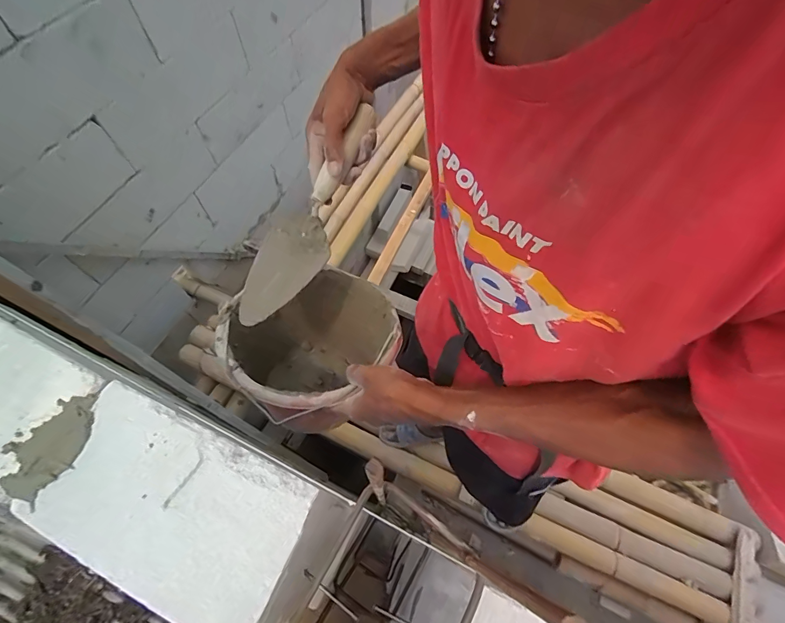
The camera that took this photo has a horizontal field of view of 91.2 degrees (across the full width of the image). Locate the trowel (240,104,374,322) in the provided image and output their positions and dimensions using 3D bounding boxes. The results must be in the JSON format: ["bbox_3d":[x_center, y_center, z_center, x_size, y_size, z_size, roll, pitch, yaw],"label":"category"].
[{"bbox_3d":[-0.107,-0.122,0.490,0.077,0.041,0.300,28,87,13],"label":"trowel"}]

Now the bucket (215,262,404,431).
[{"bbox_3d":[-0.108,0.048,0.569,0.223,0.190,0.216,-25,66,-13],"label":"bucket"}]

